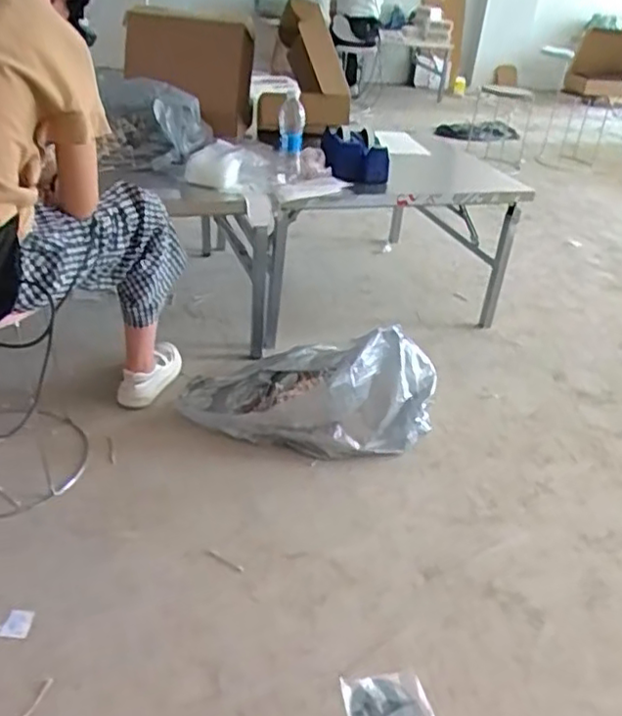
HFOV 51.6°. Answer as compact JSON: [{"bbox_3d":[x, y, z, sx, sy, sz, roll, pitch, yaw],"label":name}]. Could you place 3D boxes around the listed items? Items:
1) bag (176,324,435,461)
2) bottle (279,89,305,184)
[{"bbox_3d":[-0.004,0.058,1.559,0.591,0.230,0.277,10,33,9],"label":"bag"},{"bbox_3d":[-0.053,-0.577,1.681,0.062,0.213,0.082,4,33,-2],"label":"bottle"}]

